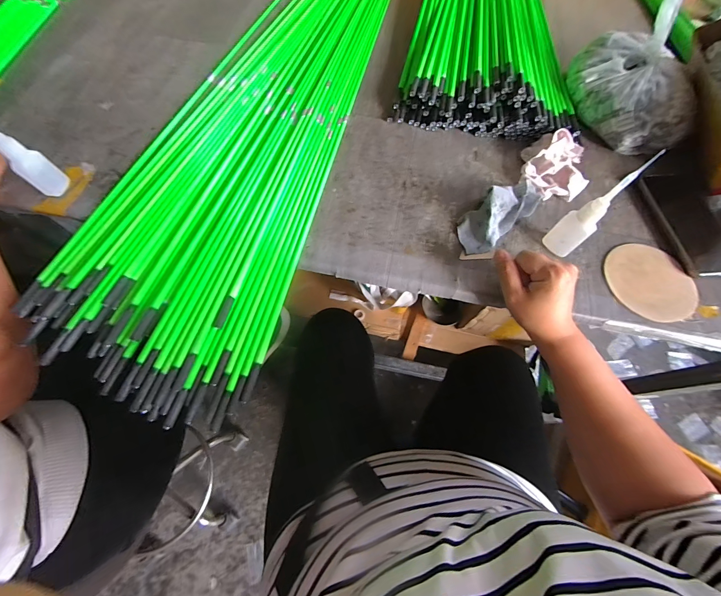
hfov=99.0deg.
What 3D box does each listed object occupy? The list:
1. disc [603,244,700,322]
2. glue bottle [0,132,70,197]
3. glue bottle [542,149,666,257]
[{"bbox_3d":[0.364,-0.021,0.389,0.094,0.007,0.106,-19,68,-3],"label":"disc"},{"bbox_3d":[-0.418,-0.180,0.367,0.030,0.134,0.038,35,70,12],"label":"glue bottle"},{"bbox_3d":[0.260,-0.096,0.343,0.020,0.149,0.035,-42,74,-18],"label":"glue bottle"}]

